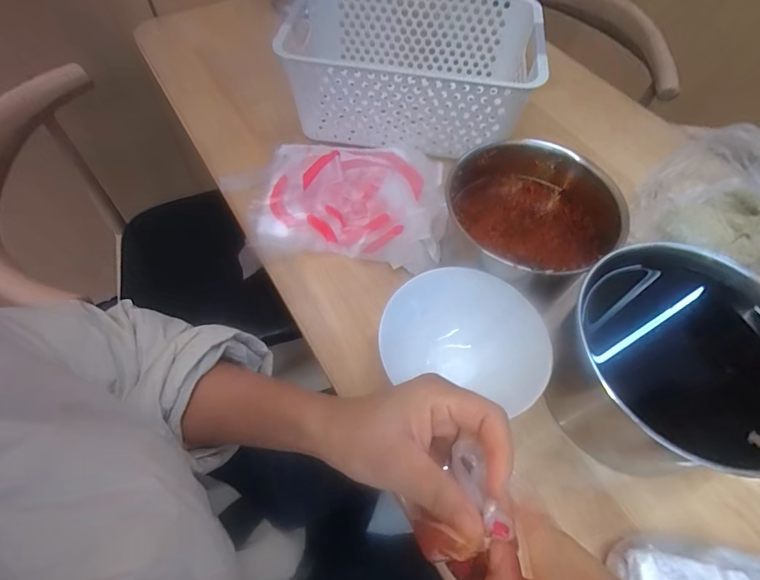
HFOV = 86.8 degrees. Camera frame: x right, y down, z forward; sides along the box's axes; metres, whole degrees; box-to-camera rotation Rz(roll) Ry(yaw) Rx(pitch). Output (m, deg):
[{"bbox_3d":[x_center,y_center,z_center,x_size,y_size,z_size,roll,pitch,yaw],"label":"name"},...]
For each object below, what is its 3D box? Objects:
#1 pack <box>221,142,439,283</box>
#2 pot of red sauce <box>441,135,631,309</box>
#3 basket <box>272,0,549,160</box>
[{"bbox_3d":[-0.055,-0.105,0.472,0.255,0.030,0.194,-2,59,-2],"label":"pack"},{"bbox_3d":[0.154,-0.078,0.406,0.160,0.083,0.157,0,59,-1],"label":"pot of red sauce"},{"bbox_3d":[0.043,-0.290,0.514,0.292,0.098,0.208,9,60,4],"label":"basket"}]

